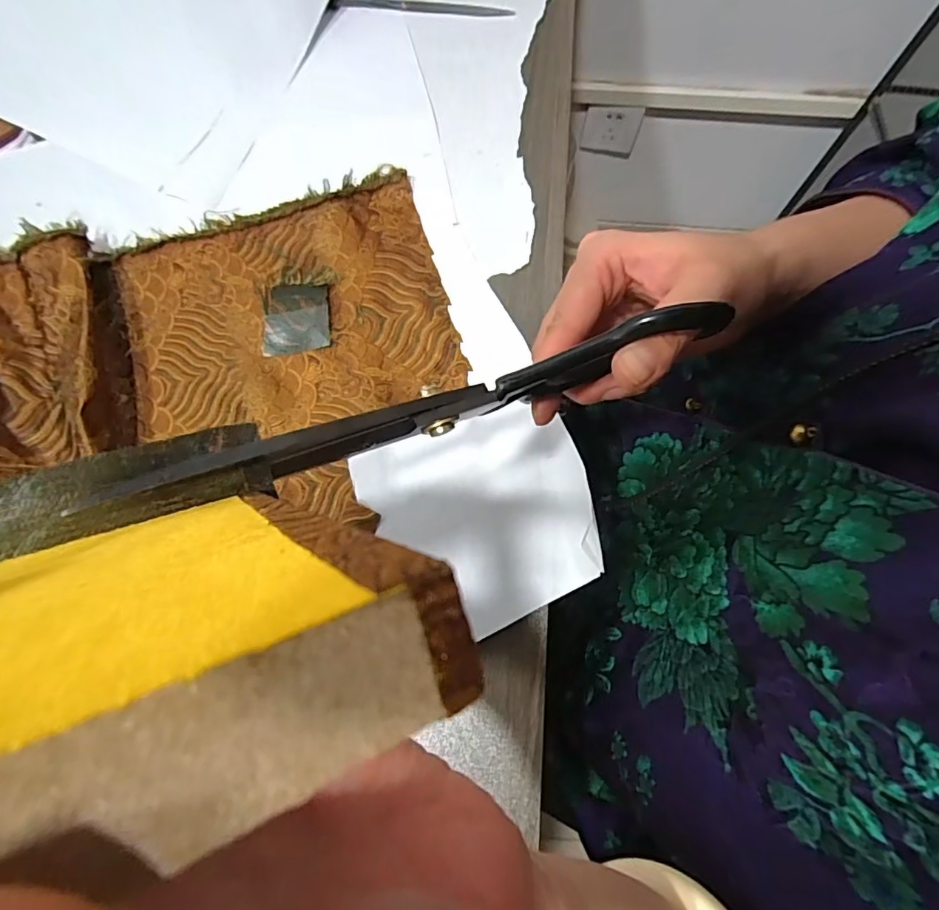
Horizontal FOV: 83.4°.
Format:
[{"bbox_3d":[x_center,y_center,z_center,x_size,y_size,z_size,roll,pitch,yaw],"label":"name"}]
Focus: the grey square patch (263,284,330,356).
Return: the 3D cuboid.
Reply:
[{"bbox_3d":[-0.114,-0.091,0.350,0.042,0.004,0.049,-4,80,5],"label":"grey square patch"}]

